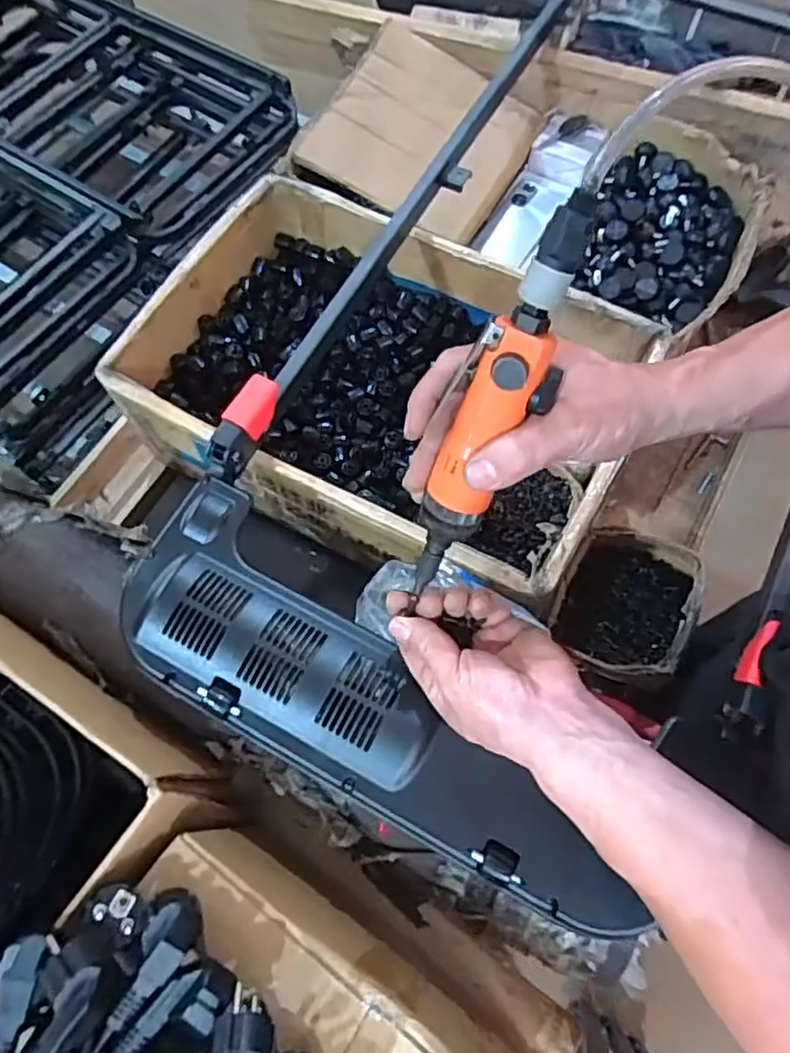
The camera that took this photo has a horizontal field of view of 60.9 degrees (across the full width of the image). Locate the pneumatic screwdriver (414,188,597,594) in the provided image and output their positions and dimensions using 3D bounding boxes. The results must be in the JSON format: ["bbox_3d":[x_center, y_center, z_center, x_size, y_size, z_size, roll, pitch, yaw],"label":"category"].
[{"bbox_3d":[0.056,-0.061,0.395,0.040,0.249,0.034,29,33,13],"label":"pneumatic screwdriver"}]

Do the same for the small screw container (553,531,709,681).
[{"bbox_3d":[0.253,0.083,0.736,0.137,0.066,0.167,21,70,10],"label":"small screw container"}]

